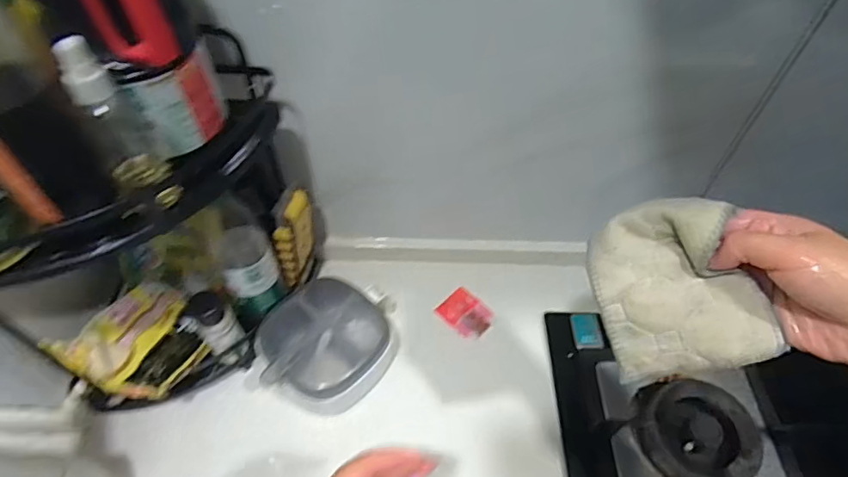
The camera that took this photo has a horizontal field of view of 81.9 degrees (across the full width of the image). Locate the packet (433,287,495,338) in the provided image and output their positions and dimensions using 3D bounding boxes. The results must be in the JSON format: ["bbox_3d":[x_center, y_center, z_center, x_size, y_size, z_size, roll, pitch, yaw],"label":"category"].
[{"bbox_3d":[0.058,0.102,0.673,0.055,0.006,0.071,-36,61,-26],"label":"packet"}]

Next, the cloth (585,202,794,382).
[{"bbox_3d":[0.165,0.032,0.324,0.096,0.019,0.112,-18,84,18],"label":"cloth"}]

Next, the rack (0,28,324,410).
[{"bbox_3d":[-0.272,0.019,0.509,0.311,0.341,0.187,-17,55,-14],"label":"rack"}]

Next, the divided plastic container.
[{"bbox_3d":[-0.112,0.127,0.601,0.132,0.073,0.182,35,59,23],"label":"divided plastic container"}]

